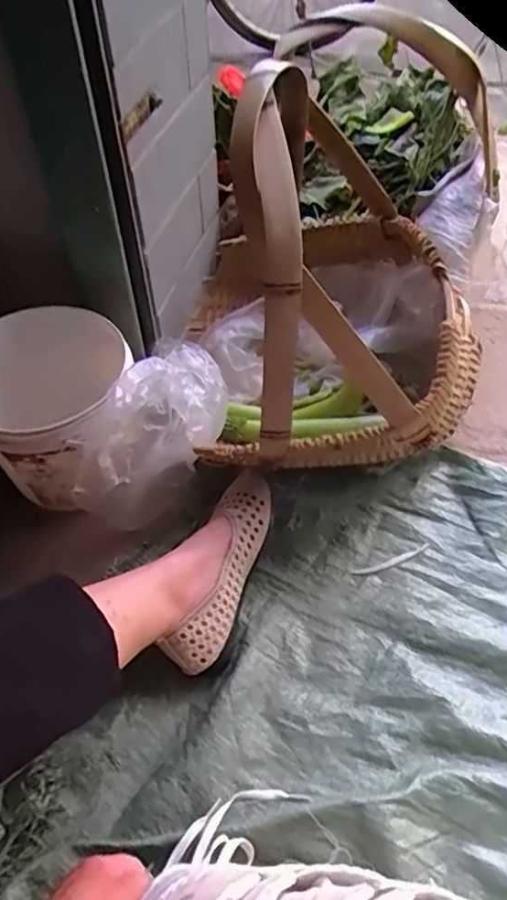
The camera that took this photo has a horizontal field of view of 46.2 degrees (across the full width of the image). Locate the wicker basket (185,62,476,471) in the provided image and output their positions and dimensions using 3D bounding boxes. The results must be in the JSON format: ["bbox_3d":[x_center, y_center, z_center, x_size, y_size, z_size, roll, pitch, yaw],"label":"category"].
[{"bbox_3d":[0.091,-0.203,0.697,0.325,0.385,0.386,-3,53,-1],"label":"wicker basket"}]

